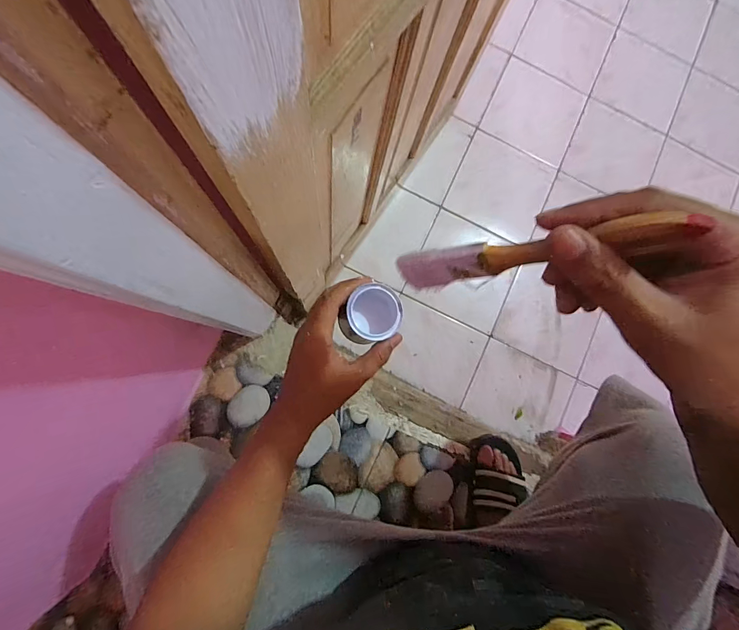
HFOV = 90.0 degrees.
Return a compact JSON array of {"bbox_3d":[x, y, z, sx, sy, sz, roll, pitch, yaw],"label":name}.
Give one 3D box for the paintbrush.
[{"bbox_3d":[0.079,-0.033,0.212,0.019,0.164,0.019,11,81,-40],"label":"paintbrush"}]

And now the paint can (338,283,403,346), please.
[{"bbox_3d":[0.000,0.000,0.373,0.063,0.043,0.052,-26,86,-8],"label":"paint can"}]

